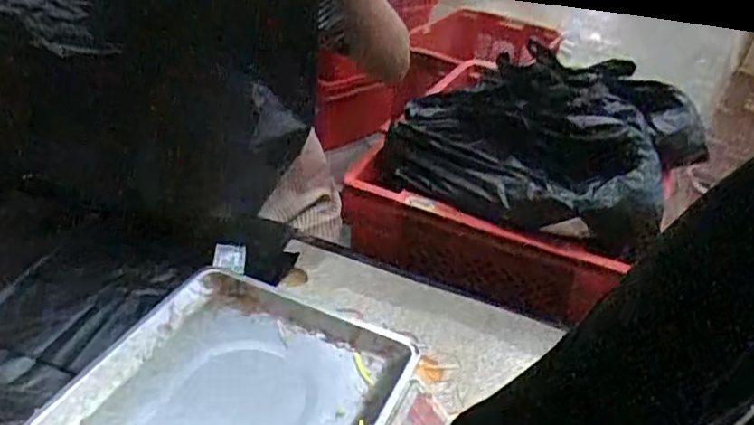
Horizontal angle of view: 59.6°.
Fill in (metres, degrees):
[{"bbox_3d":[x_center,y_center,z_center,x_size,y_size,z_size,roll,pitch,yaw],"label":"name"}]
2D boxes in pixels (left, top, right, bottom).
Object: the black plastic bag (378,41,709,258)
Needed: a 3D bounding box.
[{"bbox_3d":[0.251,-0.119,0.952,0.385,0.114,0.381,20,34,20],"label":"black plastic bag"}]

